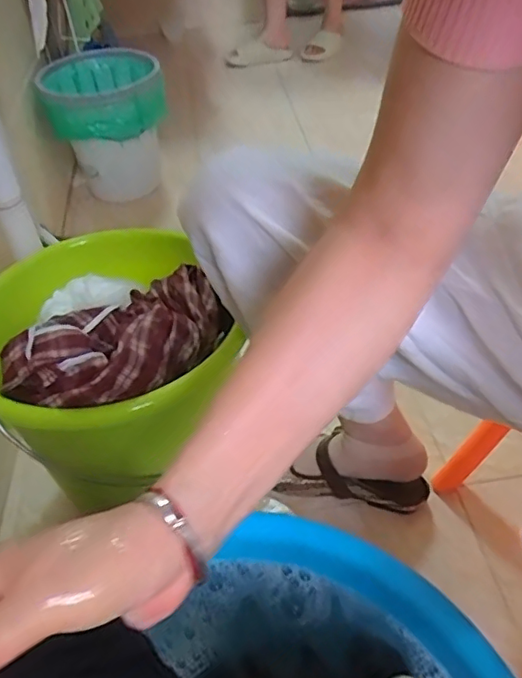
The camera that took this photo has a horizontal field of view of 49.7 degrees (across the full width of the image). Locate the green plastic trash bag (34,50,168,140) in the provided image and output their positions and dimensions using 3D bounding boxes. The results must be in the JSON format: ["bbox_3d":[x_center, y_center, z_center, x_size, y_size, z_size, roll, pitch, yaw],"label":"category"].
[{"bbox_3d":[-0.349,-0.536,1.234,0.255,0.111,0.273,-20,46,-14],"label":"green plastic trash bag"}]

